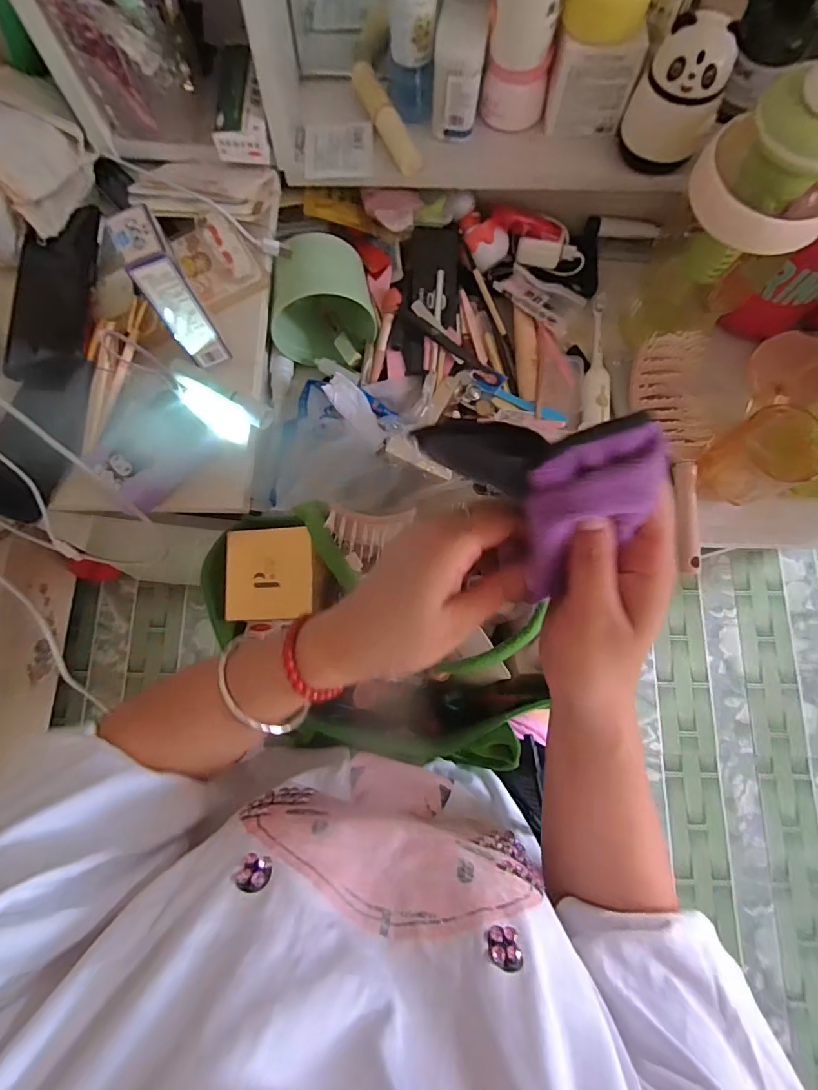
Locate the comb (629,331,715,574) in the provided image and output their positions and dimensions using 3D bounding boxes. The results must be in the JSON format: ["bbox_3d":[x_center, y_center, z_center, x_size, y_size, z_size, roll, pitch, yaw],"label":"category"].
[{"bbox_3d":[0.271,-0.095,0.471,0.077,0.046,0.238,1,79,1],"label":"comb"}]

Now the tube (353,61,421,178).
[{"bbox_3d":[-0.021,-0.411,0.450,0.024,0.025,0.117,-24,79,-4],"label":"tube"}]

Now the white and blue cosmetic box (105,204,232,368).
[{"bbox_3d":[-0.178,-0.192,0.356,0.030,0.106,0.044,-24,79,-4],"label":"white and blue cosmetic box"}]

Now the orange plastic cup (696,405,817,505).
[{"bbox_3d":[0.336,-0.085,0.444,0.073,0.061,0.079,0,79,1],"label":"orange plastic cup"}]

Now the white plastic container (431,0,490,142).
[{"bbox_3d":[0.046,-0.434,0.425,0.042,0.074,0.060,9,79,3],"label":"white plastic container"}]

